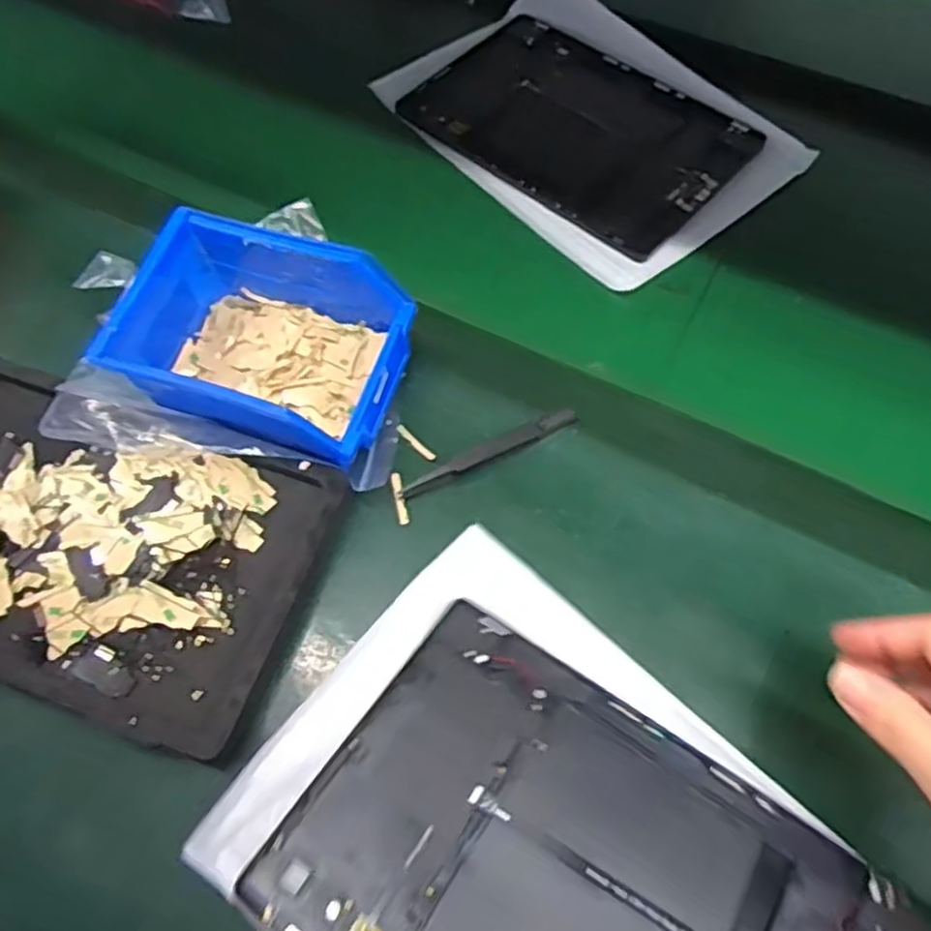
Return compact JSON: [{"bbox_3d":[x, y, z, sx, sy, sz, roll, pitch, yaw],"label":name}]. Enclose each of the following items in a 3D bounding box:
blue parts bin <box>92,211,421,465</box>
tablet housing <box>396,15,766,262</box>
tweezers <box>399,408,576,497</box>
[{"bbox_3d":[-0.107,-0.075,0.406,0.145,0.065,0.129,21,64,11],"label":"blue parts bin"},{"bbox_3d":[0.085,-0.258,0.543,0.241,0.010,0.155,39,66,20],"label":"tablet housing"},{"bbox_3d":[0.014,-0.008,0.401,0.106,0.011,0.013,-25,65,-13],"label":"tweezers"}]

